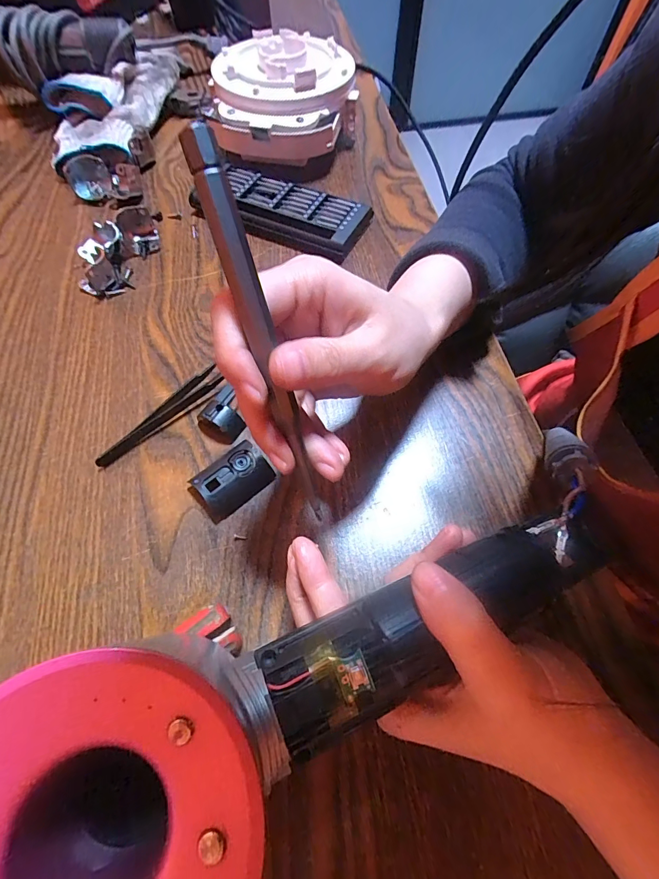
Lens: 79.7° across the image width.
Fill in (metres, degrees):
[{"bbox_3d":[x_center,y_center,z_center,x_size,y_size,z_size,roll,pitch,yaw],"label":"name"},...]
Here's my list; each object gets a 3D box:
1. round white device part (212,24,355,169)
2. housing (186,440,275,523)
[{"bbox_3d":[-0.046,-0.333,0.394,0.144,0.069,0.121,-1,62,-2],"label":"round white device part"},{"bbox_3d":[-0.062,0.023,0.240,0.045,0.015,0.035,-37,68,-19],"label":"housing"}]

